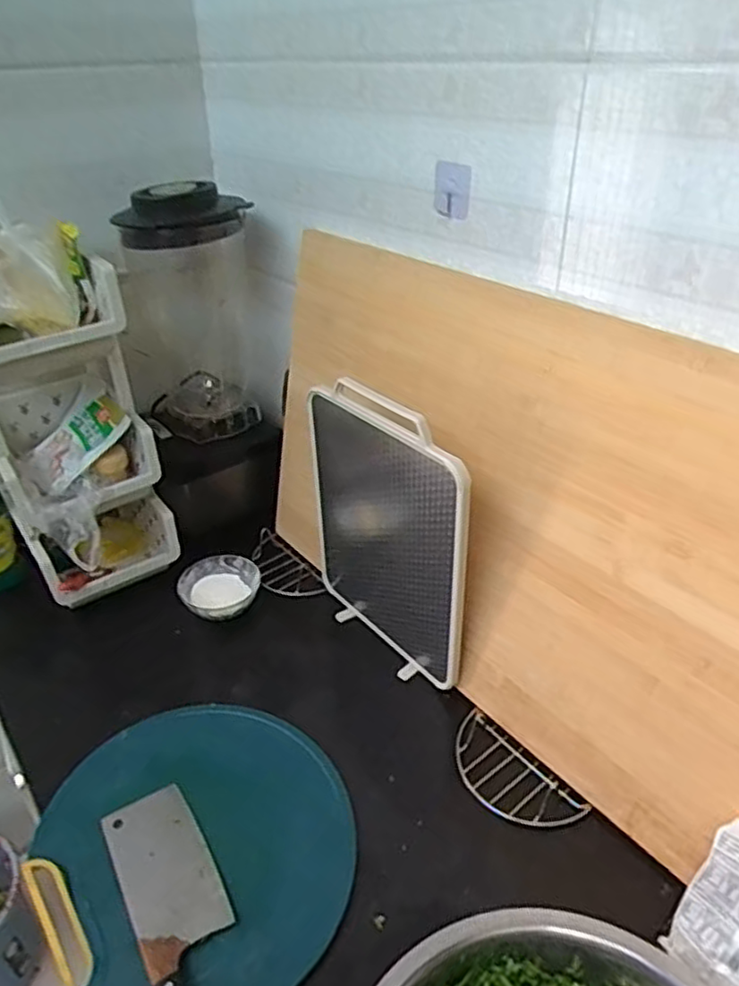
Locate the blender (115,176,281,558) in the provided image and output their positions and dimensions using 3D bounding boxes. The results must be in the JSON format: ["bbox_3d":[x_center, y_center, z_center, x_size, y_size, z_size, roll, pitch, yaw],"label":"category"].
[{"bbox_3d":[-0.272,-0.185,1.134,0.217,0.545,0.260,-12,35,-15],"label":"blender"}]

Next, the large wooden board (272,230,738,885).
[{"bbox_3d":[0.148,0.028,0.808,0.031,0.498,0.889,-12,33,-38],"label":"large wooden board"}]

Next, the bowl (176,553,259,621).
[{"bbox_3d":[-0.224,0.156,1.052,0.118,0.053,0.125,-1,34,1],"label":"bowl"}]

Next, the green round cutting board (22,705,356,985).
[{"bbox_3d":[-0.183,0.377,0.744,0.321,0.030,0.346,-1,34,1],"label":"green round cutting board"}]

